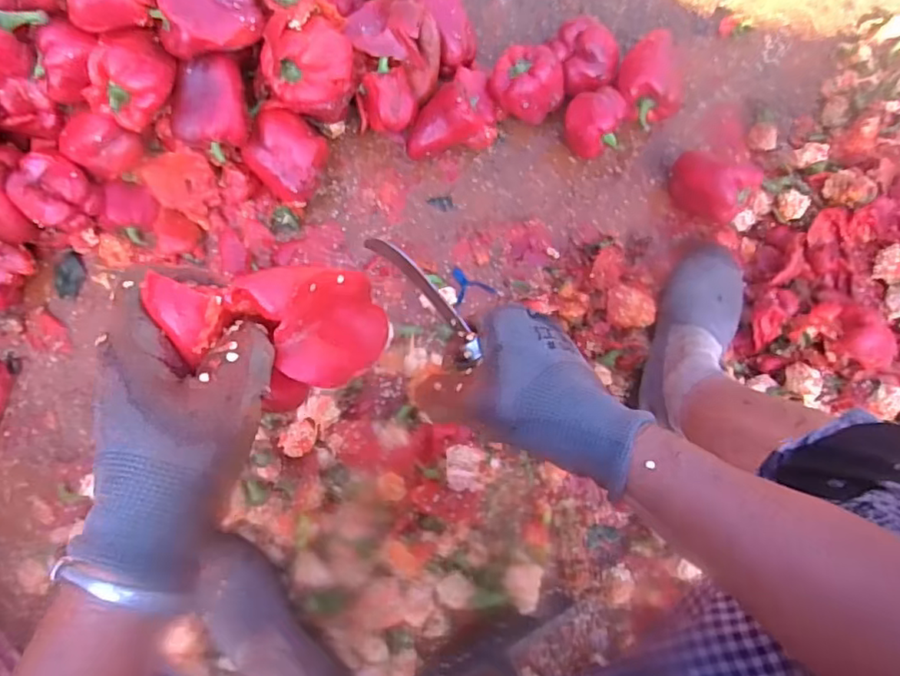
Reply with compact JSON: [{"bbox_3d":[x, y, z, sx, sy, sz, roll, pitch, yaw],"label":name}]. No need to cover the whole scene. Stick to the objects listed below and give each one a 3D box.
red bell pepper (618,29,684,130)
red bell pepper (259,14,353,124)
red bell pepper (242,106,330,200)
[{"bbox_3d":[0.246,-0.322,0.779,0.069,0.084,0.094,-19,83,-6],"label":"red bell pepper"},{"bbox_3d":[-0.159,-0.311,0.667,0.094,0.079,0.108,39,82,3],"label":"red bell pepper"},{"bbox_3d":[-0.190,-0.216,0.728,0.085,0.093,0.081,0,82,-3],"label":"red bell pepper"}]

